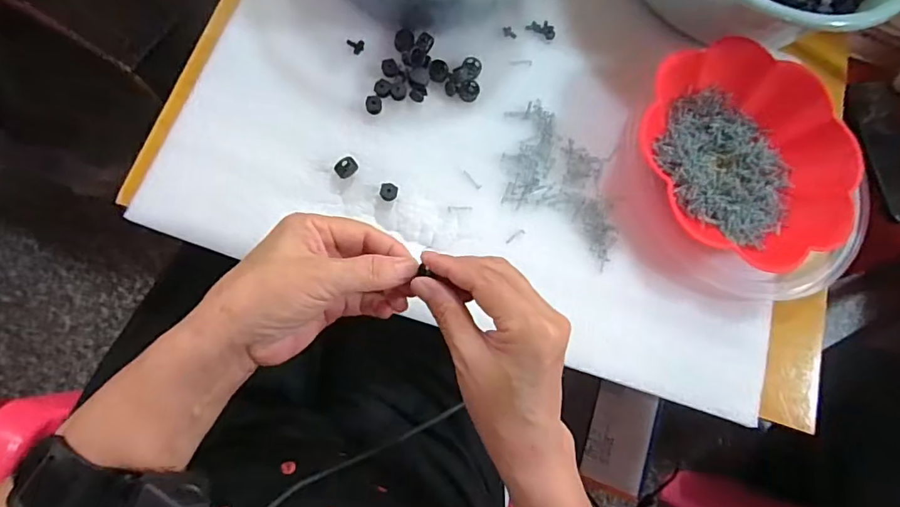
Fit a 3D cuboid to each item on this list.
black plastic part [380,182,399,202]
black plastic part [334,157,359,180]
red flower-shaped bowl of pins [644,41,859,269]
[{"bbox_3d":[-0.051,-0.051,0.414,0.014,0.012,0.016,7,76,-10],"label":"black plastic part"},{"bbox_3d":[-0.086,-0.071,0.408,0.018,0.017,0.013,-40,88,-17],"label":"black plastic part"},{"bbox_3d":[0.265,-0.091,0.442,0.194,0.047,0.192,3,77,-11],"label":"red flower-shaped bowl of pins"}]

